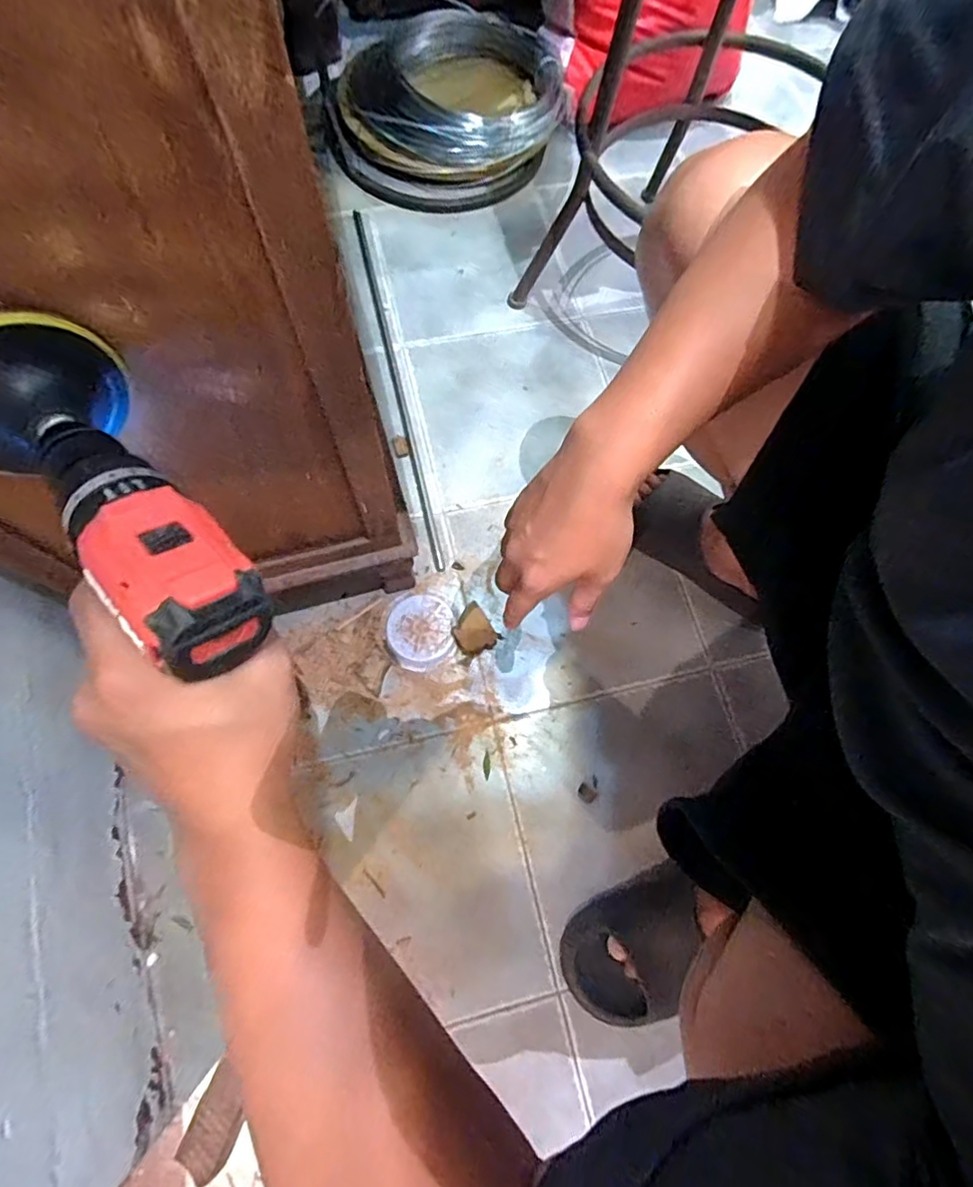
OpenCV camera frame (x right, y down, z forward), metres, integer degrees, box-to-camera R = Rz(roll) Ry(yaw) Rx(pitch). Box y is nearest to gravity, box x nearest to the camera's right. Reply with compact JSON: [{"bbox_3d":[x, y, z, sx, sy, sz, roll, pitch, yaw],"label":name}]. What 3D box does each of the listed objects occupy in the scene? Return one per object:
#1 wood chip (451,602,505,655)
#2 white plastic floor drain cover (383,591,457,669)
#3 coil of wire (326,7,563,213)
[{"bbox_3d":[-0.018,0.048,0.731,0.051,0.030,0.060,-35,75,-13],"label":"wood chip"},{"bbox_3d":[-0.085,0.046,0.736,0.090,0.017,0.090,-31,74,-12],"label":"white plastic floor drain cover"},{"bbox_3d":[-0.072,-0.910,1.027,0.414,0.115,0.453,13,71,3],"label":"coil of wire"}]

